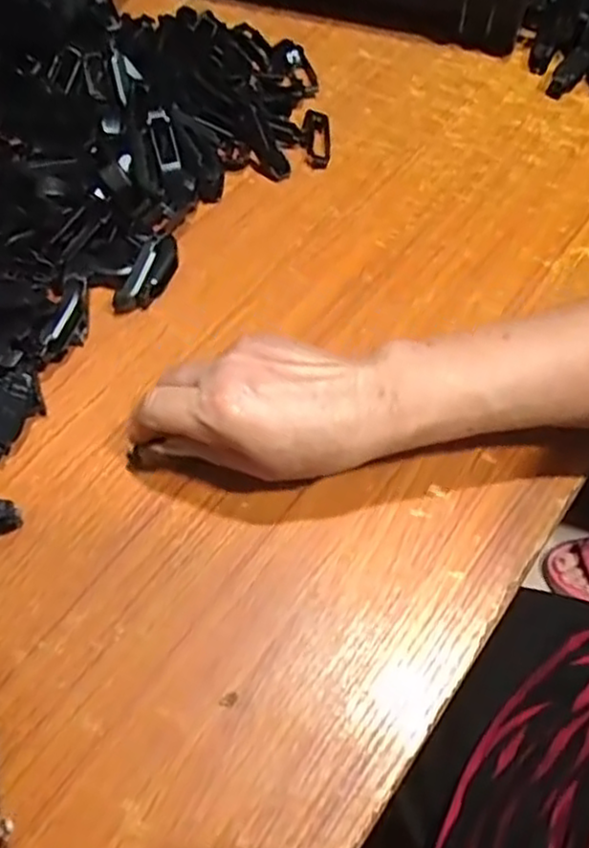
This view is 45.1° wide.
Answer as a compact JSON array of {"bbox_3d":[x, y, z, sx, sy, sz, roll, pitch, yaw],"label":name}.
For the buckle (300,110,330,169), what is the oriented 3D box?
[{"bbox_3d":[0.016,-0.220,0.547,0.021,0.011,0.058,2,60,2],"label":"buckle"}]

